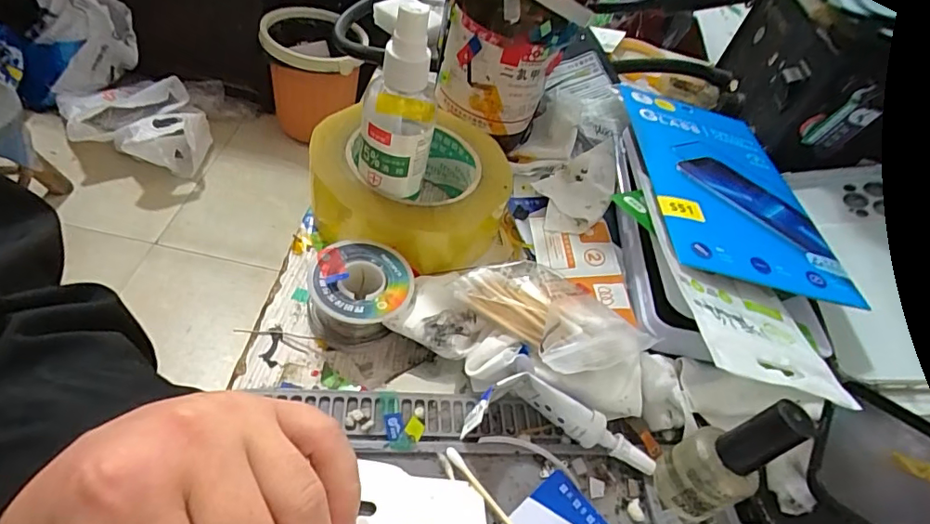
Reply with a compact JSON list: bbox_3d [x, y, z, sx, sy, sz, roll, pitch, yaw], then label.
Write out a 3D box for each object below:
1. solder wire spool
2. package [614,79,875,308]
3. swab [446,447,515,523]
[{"bbox_3d":[-0.057,0.016,0.277,0.055,0.031,0.051,8,49,-10],"label":"solder wire spool"},{"bbox_3d":[0.175,-0.058,0.350,0.117,0.006,0.206,14,42,-7],"label":"package"},{"bbox_3d":[0.016,0.111,0.226,0.005,0.007,0.071,-28,63,-34],"label":"swab"}]

